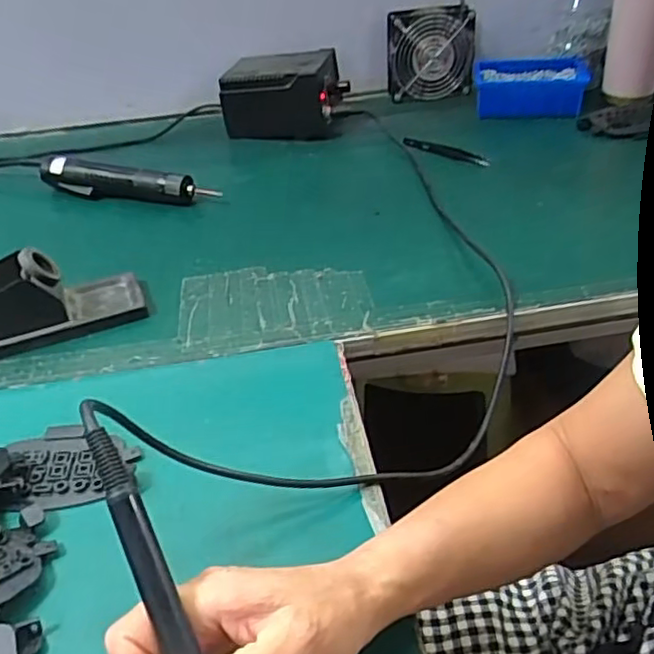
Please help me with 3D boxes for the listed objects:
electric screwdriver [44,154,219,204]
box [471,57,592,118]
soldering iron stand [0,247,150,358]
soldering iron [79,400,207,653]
[{"bbox_3d":[-0.240,-0.172,0.761,0.227,0.043,0.031,7,39,15],"label":"electric screwdriver"},{"bbox_3d":[0.278,-0.327,0.888,0.145,0.054,0.096,0,38,6],"label":"box"},{"bbox_3d":[-0.241,-0.030,0.558,0.153,0.064,0.071,-18,39,-16],"label":"soldering iron stand"},{"bbox_3d":[-0.050,0.134,0.245,0.017,0.019,0.224,-21,80,-20],"label":"soldering iron"}]

